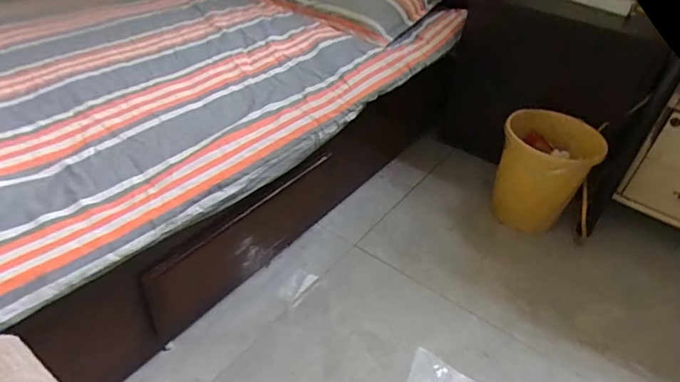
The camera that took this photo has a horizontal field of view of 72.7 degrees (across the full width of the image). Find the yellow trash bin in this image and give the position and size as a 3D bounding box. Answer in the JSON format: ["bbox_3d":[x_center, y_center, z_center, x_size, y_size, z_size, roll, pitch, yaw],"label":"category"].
[{"bbox_3d":[0.544,-0.042,1.261,0.240,0.271,0.212,16,40,13],"label":"yellow trash bin"}]

